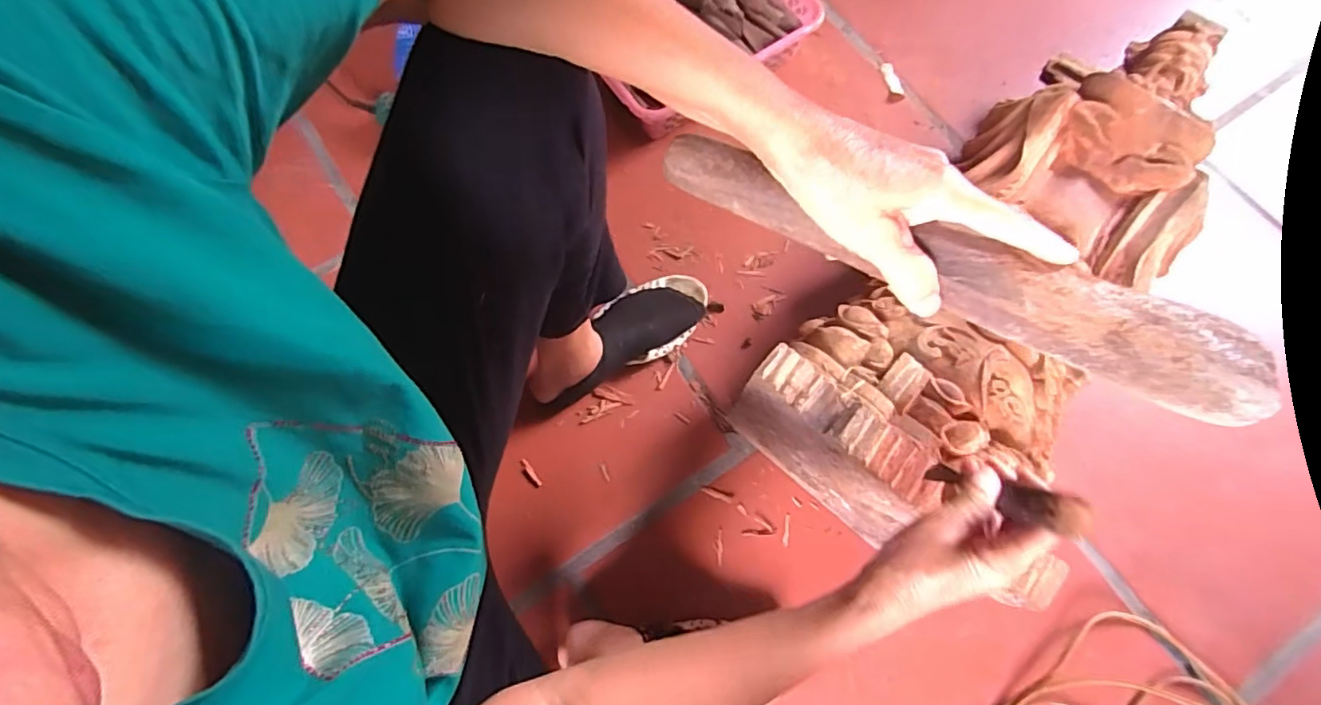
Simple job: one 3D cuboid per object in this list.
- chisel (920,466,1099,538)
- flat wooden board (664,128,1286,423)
[{"bbox_3d":[0.230,0.097,0.394,0.024,0.154,0.019,-21,90,-5],"label":"chisel"},{"bbox_3d":[0.155,-0.050,0.314,0.324,0.028,0.048,24,75,9],"label":"flat wooden board"}]

